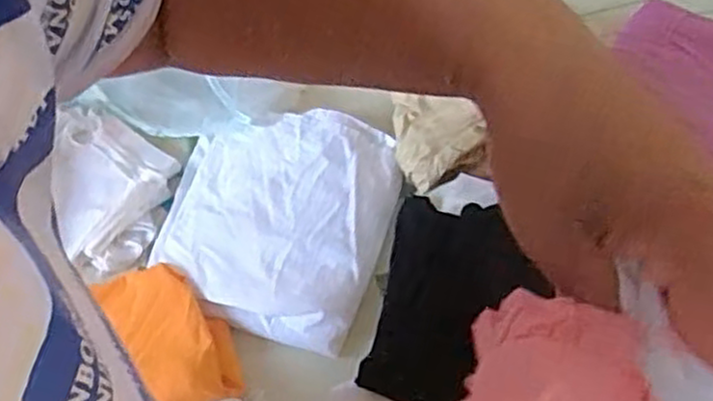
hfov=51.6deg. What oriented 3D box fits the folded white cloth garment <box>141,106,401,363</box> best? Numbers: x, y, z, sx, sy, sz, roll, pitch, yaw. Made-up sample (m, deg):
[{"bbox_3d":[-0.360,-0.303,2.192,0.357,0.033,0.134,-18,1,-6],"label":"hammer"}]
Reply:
[{"bbox_3d":[-0.069,0.010,0.624,0.189,0.031,0.204,14,58,9],"label":"folded white cloth garment"}]

